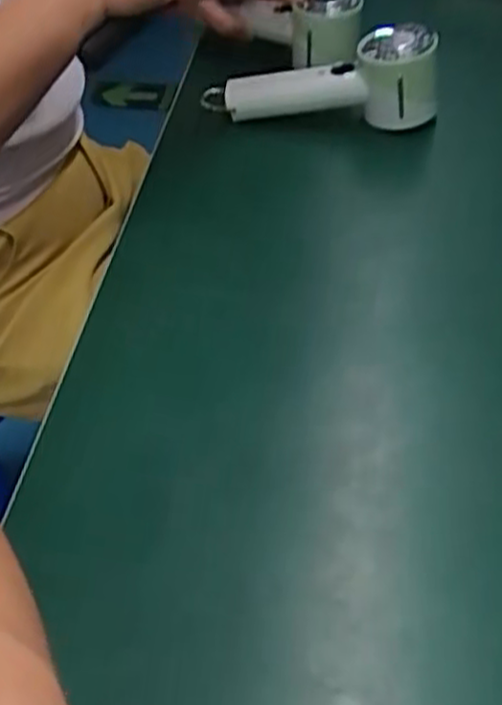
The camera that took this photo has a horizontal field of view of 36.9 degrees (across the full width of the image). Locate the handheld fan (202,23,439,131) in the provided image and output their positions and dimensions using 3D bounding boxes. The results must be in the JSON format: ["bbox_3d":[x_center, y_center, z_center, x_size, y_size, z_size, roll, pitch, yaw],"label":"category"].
[{"bbox_3d":[0.058,-0.228,0.655,0.220,0.078,0.056,7,45,34],"label":"handheld fan"}]

